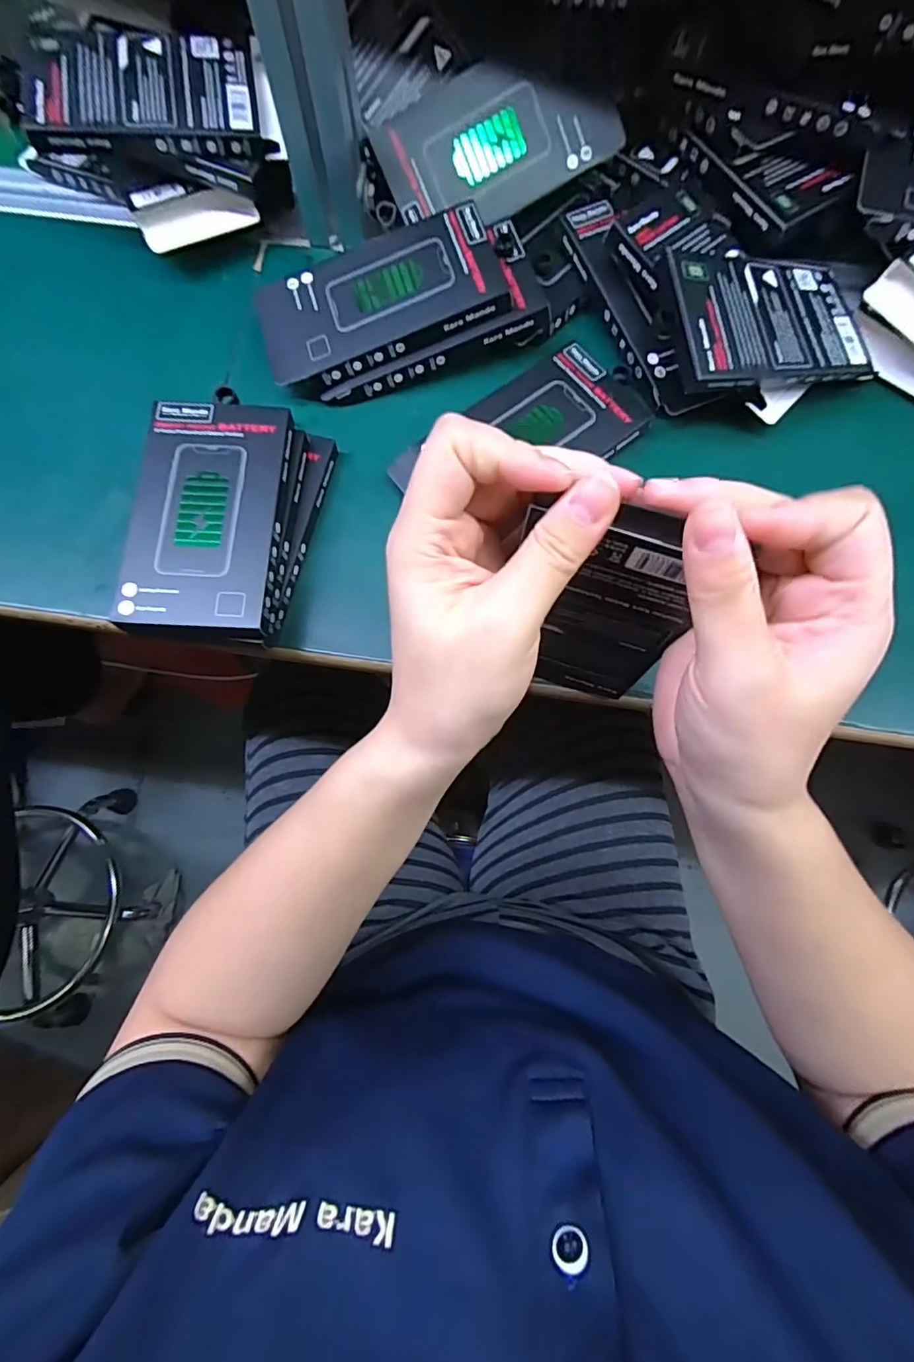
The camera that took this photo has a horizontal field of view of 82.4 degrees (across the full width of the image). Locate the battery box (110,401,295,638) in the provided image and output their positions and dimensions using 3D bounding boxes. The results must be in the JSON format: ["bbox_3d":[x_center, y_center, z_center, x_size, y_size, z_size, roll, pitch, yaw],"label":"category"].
[{"bbox_3d":[-0.136,-0.090,0.285,0.076,0.015,0.136,3,77,1],"label":"battery box"}]

